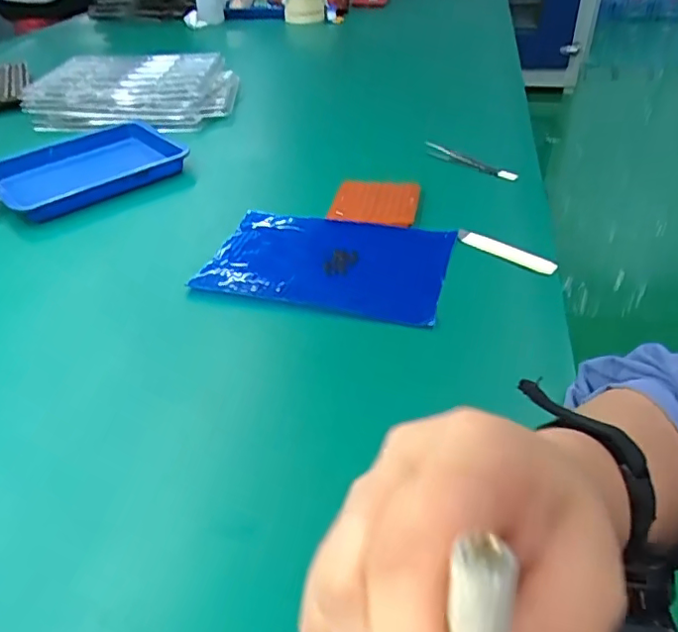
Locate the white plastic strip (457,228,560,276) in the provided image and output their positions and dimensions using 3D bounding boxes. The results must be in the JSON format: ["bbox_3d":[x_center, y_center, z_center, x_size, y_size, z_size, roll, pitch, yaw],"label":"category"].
[{"bbox_3d":[0.155,-0.061,0.518,0.097,0.009,0.014,28,48,33],"label":"white plastic strip"}]

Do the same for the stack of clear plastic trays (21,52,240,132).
[{"bbox_3d":[-0.324,-0.365,0.883,0.306,0.061,0.218,-2,39,1],"label":"stack of clear plastic trays"}]

